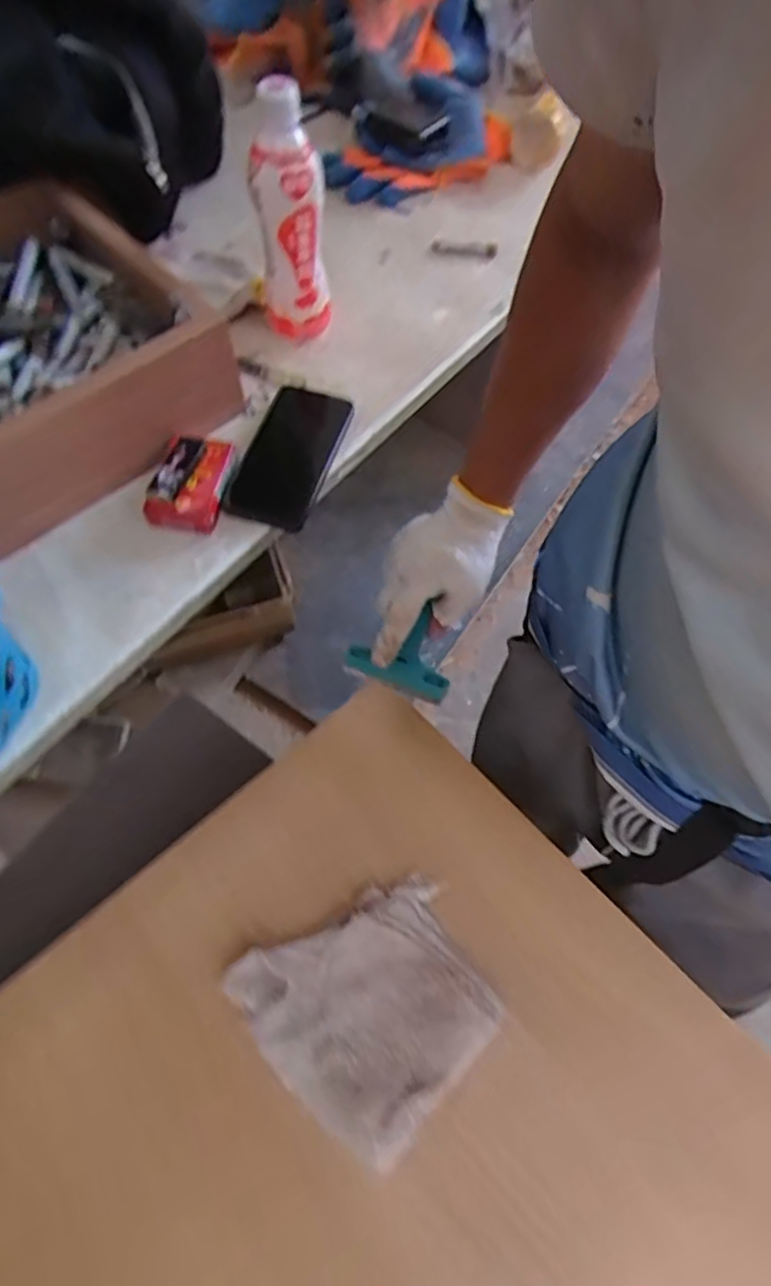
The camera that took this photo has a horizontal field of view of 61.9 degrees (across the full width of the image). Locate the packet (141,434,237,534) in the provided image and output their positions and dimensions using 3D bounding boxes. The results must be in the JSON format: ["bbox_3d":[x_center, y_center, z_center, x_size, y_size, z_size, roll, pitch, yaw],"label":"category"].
[{"bbox_3d":[-0.170,-0.142,0.560,0.060,0.029,0.088,8,64,3],"label":"packet"}]

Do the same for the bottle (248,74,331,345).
[{"bbox_3d":[-0.087,-0.388,0.594,0.063,0.192,0.064,2,63,-1],"label":"bottle"}]

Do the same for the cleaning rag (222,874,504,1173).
[{"bbox_3d":[-0.010,0.273,0.499,0.165,0.031,0.161,-38,70,-18],"label":"cleaning rag"}]

